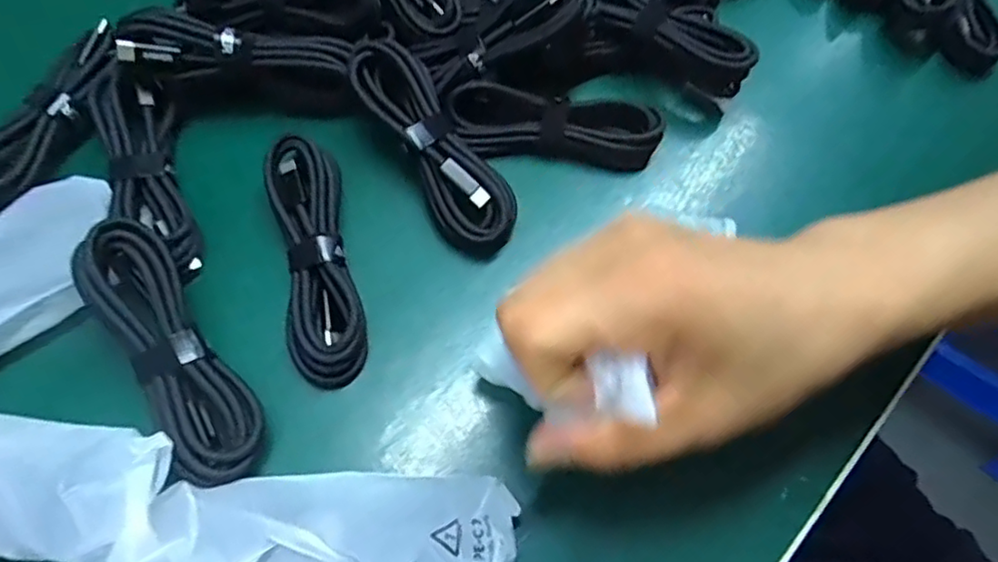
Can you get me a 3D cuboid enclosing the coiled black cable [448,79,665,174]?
[{"bbox_3d":[0.028,-0.077,0.310,0.103,0.013,0.033,7,102,-2],"label":"coiled black cable"}]

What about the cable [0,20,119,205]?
[{"bbox_3d":[-0.212,-0.079,0.290,0.017,0.019,0.104,18,65,5],"label":"cable"}]

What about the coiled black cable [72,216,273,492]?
[{"bbox_3d":[-0.128,0.027,0.243,0.032,0.014,0.109,-31,83,-16],"label":"coiled black cable"}]

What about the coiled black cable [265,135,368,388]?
[{"bbox_3d":[-0.081,-0.012,0.274,0.030,0.018,0.113,-12,66,-8],"label":"coiled black cable"}]

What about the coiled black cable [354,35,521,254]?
[{"bbox_3d":[-0.030,-0.065,0.289,0.034,0.029,0.110,-32,71,-16],"label":"coiled black cable"}]

